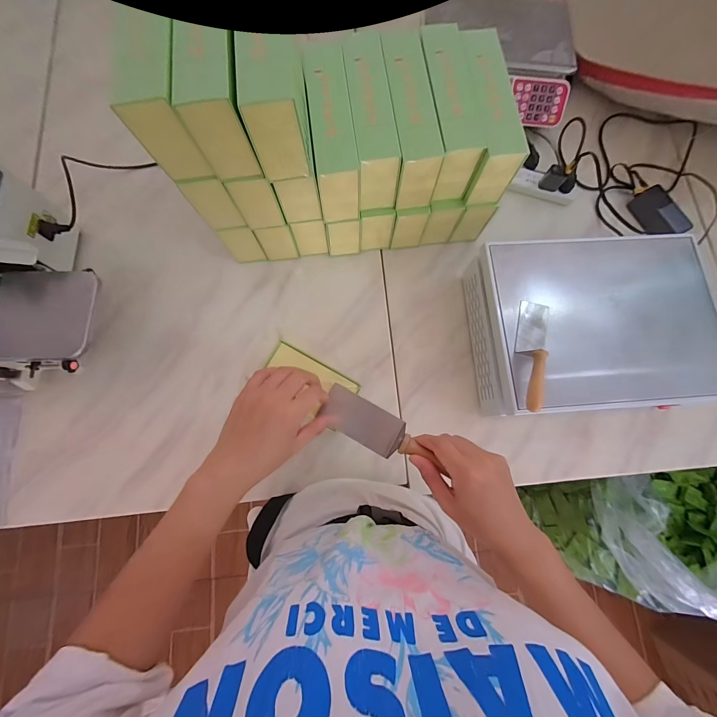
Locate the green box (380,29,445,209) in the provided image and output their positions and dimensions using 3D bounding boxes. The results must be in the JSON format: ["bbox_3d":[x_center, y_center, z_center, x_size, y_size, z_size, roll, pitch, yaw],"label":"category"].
[{"bbox_3d":[0.086,-0.418,0.566,0.067,0.108,0.246,-8,80,-3],"label":"green box"}]

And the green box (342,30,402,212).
[{"bbox_3d":[0.016,-0.416,0.564,0.073,0.110,0.265,-8,80,-3],"label":"green box"}]

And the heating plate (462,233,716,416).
[{"bbox_3d":[0.432,-0.061,0.611,0.392,0.144,0.291,-3,78,-3],"label":"heating plate"}]

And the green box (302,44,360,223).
[{"bbox_3d":[-0.046,-0.390,0.556,0.067,0.110,0.253,-7,78,-3],"label":"green box"}]

